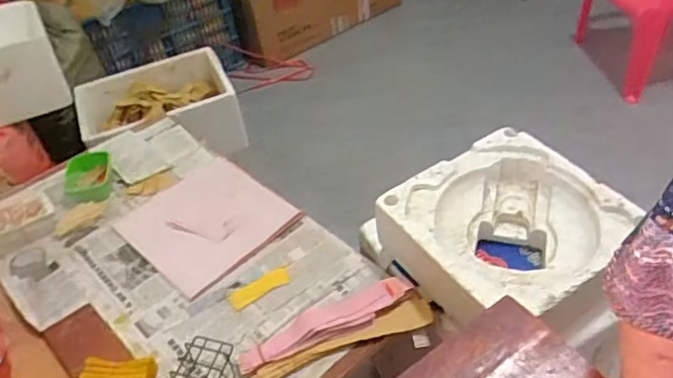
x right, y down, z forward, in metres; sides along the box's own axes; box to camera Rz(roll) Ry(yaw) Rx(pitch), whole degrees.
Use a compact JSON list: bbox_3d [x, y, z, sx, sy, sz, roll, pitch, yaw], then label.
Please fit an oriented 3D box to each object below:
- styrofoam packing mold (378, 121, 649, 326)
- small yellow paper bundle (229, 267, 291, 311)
[{"bbox_3d":[0.277,0.082,0.947,0.307,0.149,0.301,-30,47,-21],"label":"styrofoam packing mold"},{"bbox_3d":[-0.129,0.166,0.990,0.107,0.007,0.034,-28,47,-19],"label":"small yellow paper bundle"}]

